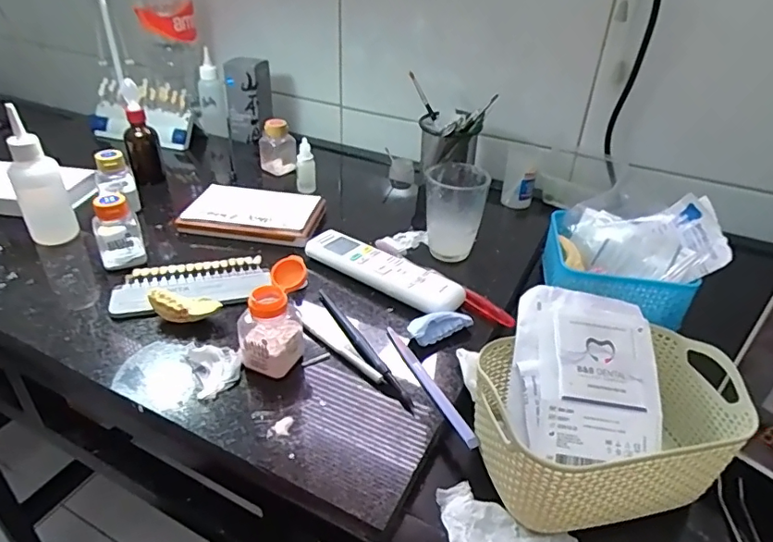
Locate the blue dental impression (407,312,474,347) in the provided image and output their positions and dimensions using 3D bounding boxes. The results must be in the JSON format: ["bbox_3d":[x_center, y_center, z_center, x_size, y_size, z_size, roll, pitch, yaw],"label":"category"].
[{"bbox_3d":[0.047,0.048,0.475,0.063,0.019,0.022,-13,37,-22],"label":"blue dental impression"}]

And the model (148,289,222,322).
[{"bbox_3d":[-0.184,0.030,0.478,0.060,0.027,0.017,5,34,3],"label":"model"}]

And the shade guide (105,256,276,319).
[{"bbox_3d":[-0.194,0.014,0.523,0.146,0.017,0.076,-6,35,-12],"label":"shade guide"}]

